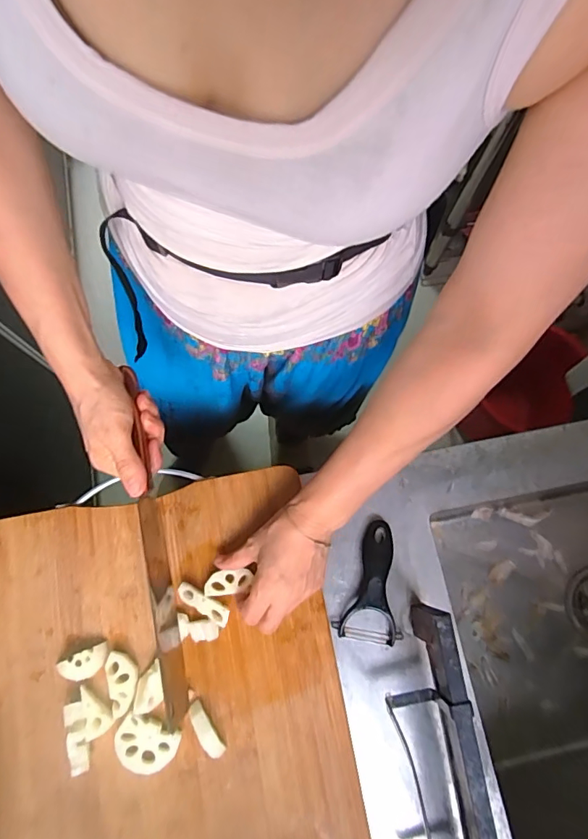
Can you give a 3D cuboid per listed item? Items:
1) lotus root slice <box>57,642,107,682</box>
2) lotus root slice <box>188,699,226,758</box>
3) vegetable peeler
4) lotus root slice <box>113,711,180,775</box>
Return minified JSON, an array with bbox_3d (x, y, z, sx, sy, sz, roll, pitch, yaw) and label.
[{"bbox_3d":[-0.204,0.238,0.468,0.048,0.020,0.025,-22,78,-6],"label":"lotus root slice"},{"bbox_3d":[-0.083,0.289,0.451,0.015,0.014,0.051,-31,79,-8],"label":"lotus root slice"},{"bbox_3d":[0.083,0.168,0.505,0.064,0.024,0.121,8,76,0],"label":"vegetable peeler"},{"bbox_3d":[-0.138,0.304,0.450,0.057,0.007,0.046,16,77,2],"label":"lotus root slice"}]

